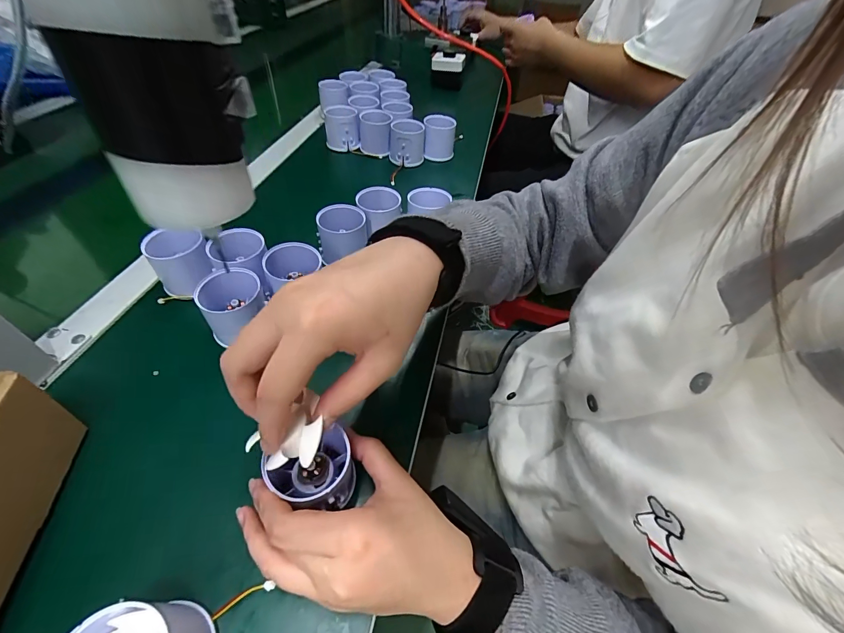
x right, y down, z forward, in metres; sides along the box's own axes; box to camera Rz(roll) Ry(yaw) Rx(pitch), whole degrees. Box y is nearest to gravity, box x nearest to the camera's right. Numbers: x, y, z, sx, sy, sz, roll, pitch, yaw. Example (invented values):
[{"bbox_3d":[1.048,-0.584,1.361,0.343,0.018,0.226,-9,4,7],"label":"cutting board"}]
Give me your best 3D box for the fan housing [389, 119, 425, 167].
[{"bbox_3d":[-0.023,-0.276,0.577,0.053,0.053,0.053,4,48,-2],"label":"fan housing"}]

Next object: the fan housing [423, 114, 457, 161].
[{"bbox_3d":[0.028,-0.290,0.591,0.052,0.054,0.046,8,47,1],"label":"fan housing"}]

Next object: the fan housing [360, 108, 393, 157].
[{"bbox_3d":[-0.076,-0.299,0.596,0.050,0.059,0.062,-4,48,-10],"label":"fan housing"}]

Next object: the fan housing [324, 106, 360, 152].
[{"bbox_3d":[-0.132,-0.308,0.596,0.052,0.055,0.053,-7,49,-13],"label":"fan housing"}]

